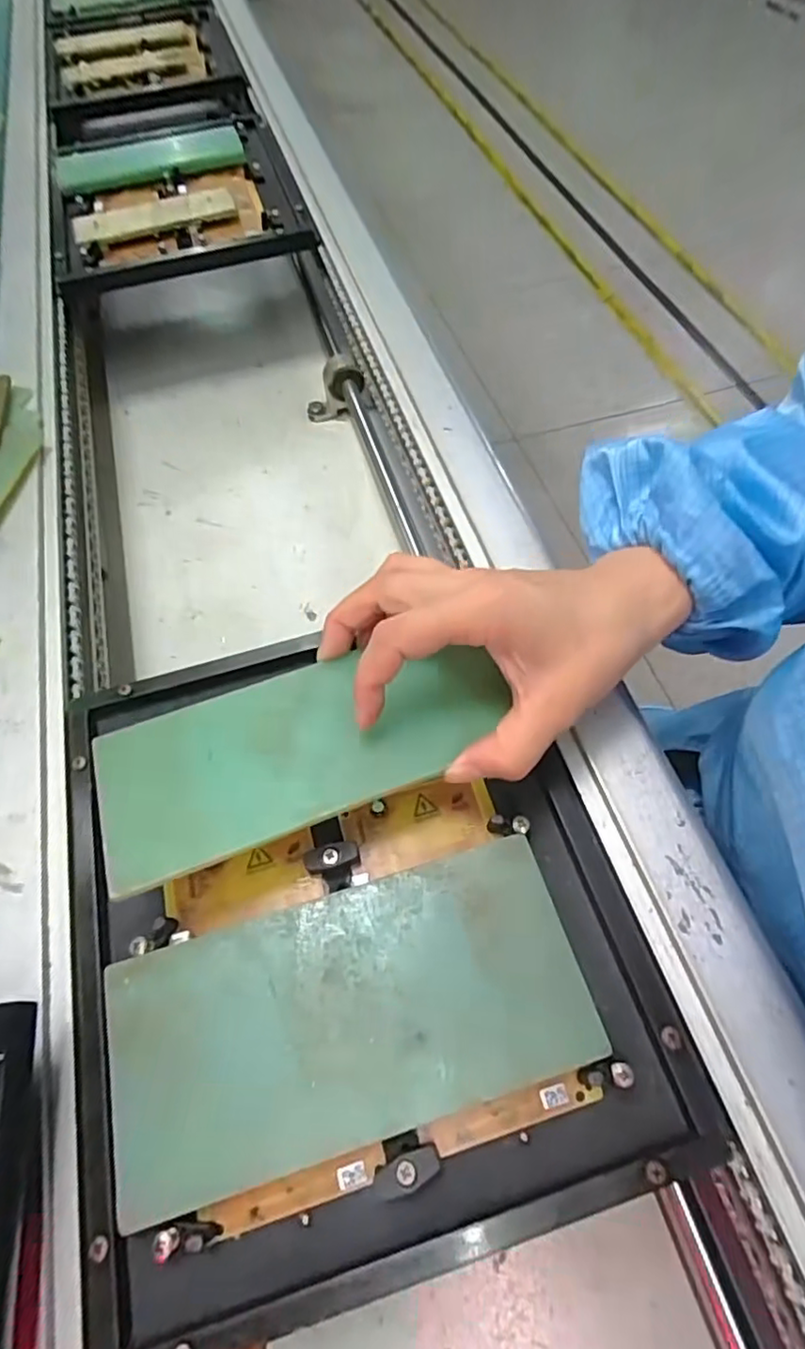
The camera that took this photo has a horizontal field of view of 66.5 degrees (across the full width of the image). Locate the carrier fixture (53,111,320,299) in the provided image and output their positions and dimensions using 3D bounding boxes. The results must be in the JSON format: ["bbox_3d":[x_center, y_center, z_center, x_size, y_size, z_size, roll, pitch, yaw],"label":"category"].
[{"bbox_3d":[-0.229,-0.486,0.617,0.228,0.029,0.278,-17,62,-5],"label":"carrier fixture"}]

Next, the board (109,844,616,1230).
[{"bbox_3d":[-0.022,0.134,0.251,0.185,0.010,0.092,-15,58,-8],"label":"board"}]

